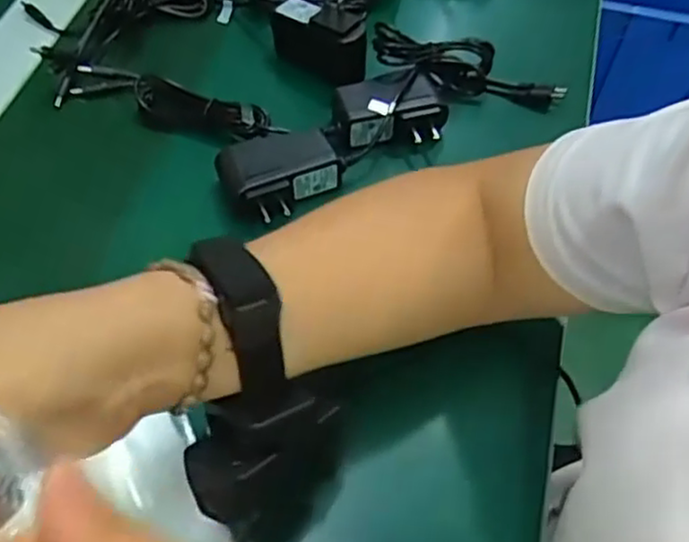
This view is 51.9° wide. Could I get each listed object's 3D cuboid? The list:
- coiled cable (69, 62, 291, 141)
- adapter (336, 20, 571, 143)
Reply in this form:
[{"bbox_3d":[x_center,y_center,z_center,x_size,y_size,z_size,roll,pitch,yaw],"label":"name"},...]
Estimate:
[{"bbox_3d":[-0.112,-0.116,0.483,0.155,0.026,0.027,19,58,10],"label":"coiled cable"},{"bbox_3d":[0.073,-0.126,0.480,0.161,0.041,0.075,-3,57,-4],"label":"adapter"}]

